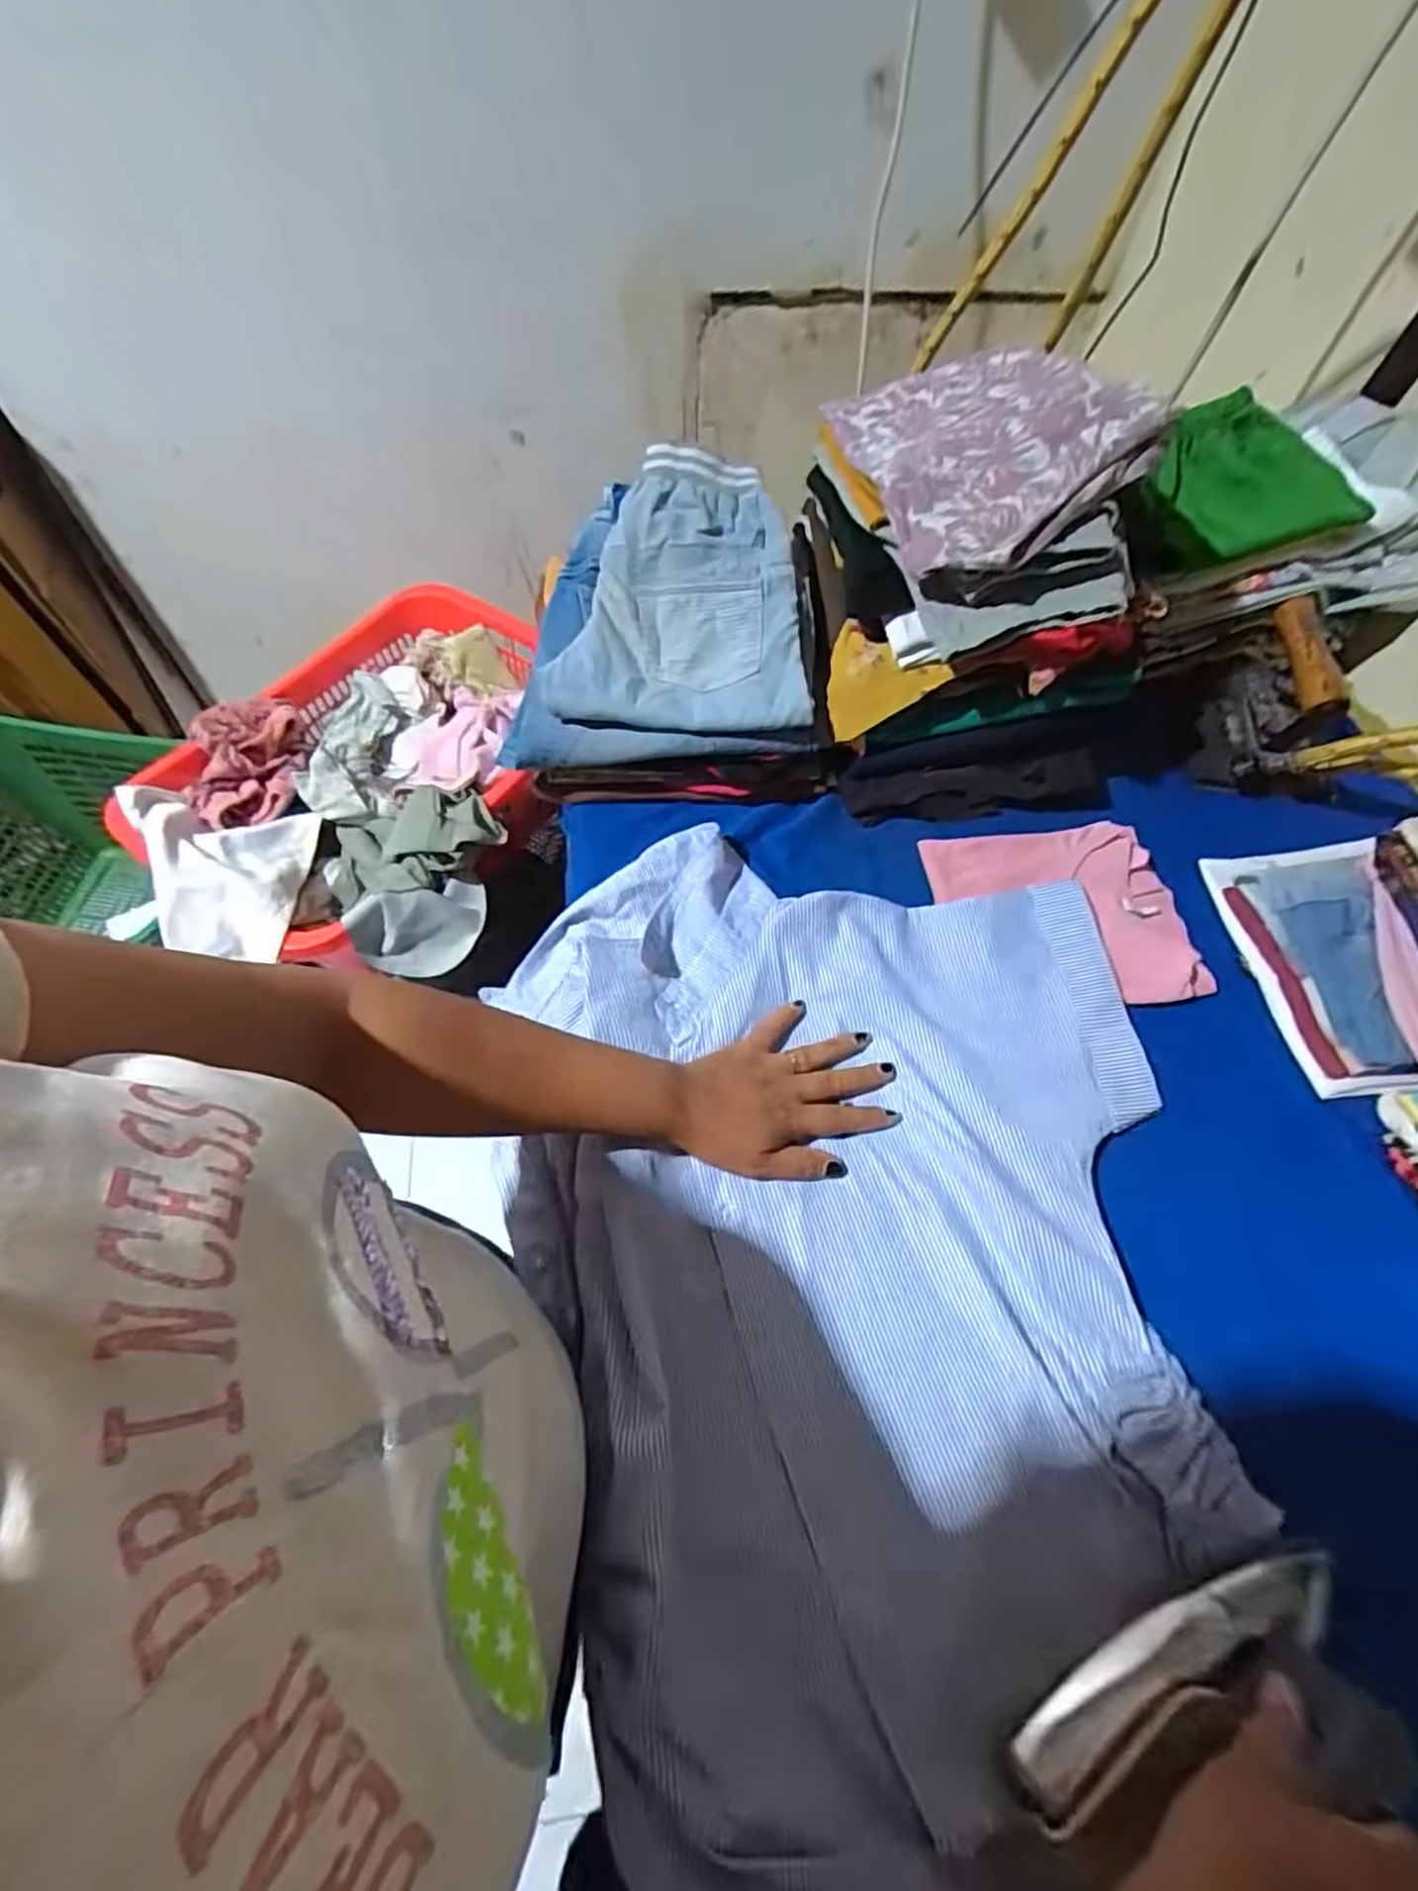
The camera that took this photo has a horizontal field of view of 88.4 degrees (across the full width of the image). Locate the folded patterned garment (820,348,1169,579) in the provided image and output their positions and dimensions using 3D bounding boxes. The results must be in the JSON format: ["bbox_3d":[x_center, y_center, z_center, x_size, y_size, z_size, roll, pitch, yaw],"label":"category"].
[{"bbox_3d":[0.209,-0.390,0.556,0.183,0.032,0.252,-20,59,10],"label":"folded patterned garment"}]

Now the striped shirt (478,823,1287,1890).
[{"bbox_3d":[0.111,0.172,0.465,0.434,0.053,0.577,-11,60,-9],"label":"striped shirt"}]

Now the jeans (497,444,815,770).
[{"bbox_3d":[-0.045,-0.287,0.616,0.237,0.117,0.242,-2,59,-4],"label":"jeans"}]

